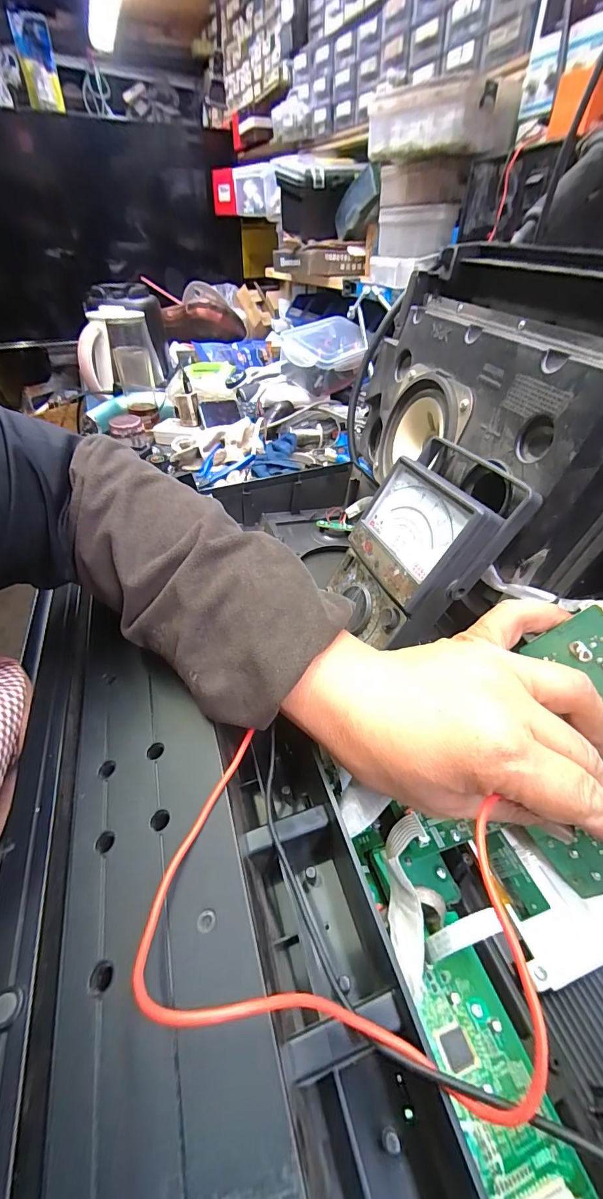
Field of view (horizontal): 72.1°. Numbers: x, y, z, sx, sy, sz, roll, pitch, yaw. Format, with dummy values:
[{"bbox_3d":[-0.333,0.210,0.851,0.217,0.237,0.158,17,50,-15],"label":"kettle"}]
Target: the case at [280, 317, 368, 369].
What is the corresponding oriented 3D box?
[{"bbox_3d":[0.047,-0.534,0.864,0.170,0.058,0.182,4,41,3],"label":"case"}]

